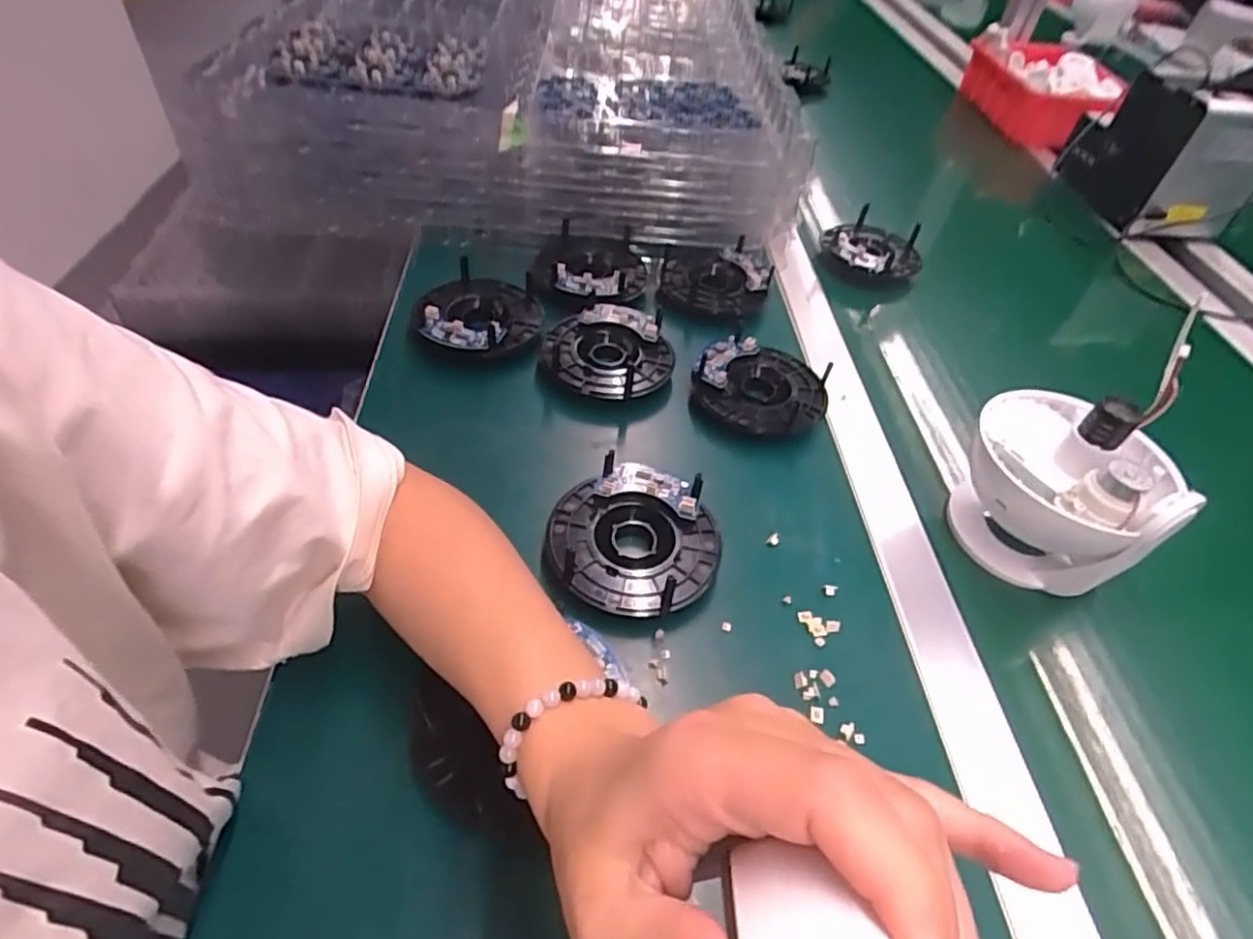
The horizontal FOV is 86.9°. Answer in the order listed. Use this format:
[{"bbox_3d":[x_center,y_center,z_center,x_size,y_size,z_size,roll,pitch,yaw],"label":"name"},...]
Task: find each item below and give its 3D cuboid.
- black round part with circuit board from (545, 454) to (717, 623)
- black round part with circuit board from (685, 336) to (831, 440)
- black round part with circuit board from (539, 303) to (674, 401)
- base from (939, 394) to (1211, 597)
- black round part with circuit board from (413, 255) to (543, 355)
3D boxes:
[{"bbox_3d":[0.004,0.042,0.394,0.098,0.029,0.095,3,48,-3],"label":"black round part with circuit board"},{"bbox_3d":[0.101,-0.063,0.498,0.098,0.020,0.092,3,48,-3],"label":"black round part with circuit board"},{"bbox_3d":[-0.015,-0.092,0.504,0.098,0.021,0.088,4,48,-2],"label":"black round part with circuit board"},{"bbox_3d":[0.272,0.005,0.418,0.106,0.112,0.107,30,52,20],"label":"base"},{"bbox_3d":[-0.116,-0.126,0.517,0.094,0.017,0.094,3,48,-3],"label":"black round part with circuit board"}]

